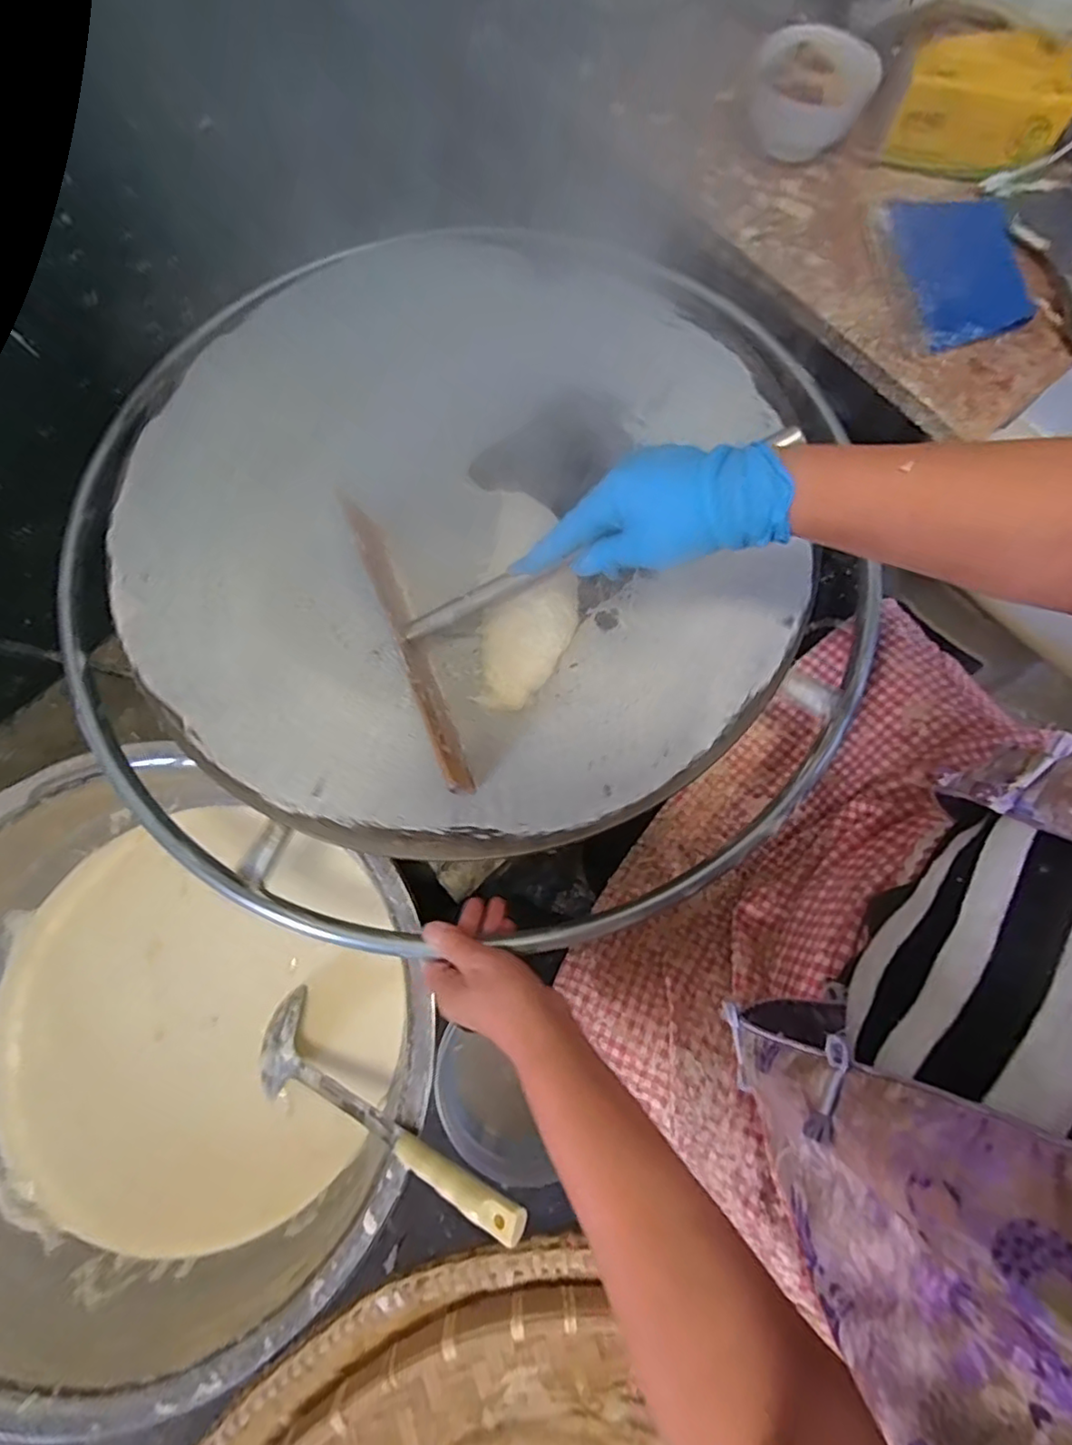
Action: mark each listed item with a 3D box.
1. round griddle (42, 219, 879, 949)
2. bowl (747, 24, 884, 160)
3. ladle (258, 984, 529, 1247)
[{"bbox_3d":[-0.069,-0.134,0.487,0.631,0.079,0.602,0,75,0],"label":"round griddle"},{"bbox_3d":[0.285,-0.650,0.618,0.118,0.058,0.118,0,75,0],"label":"bowl"},{"bbox_3d":[-0.152,0.353,0.546,0.351,0.038,0.081,11,73,35],"label":"ladle"}]

